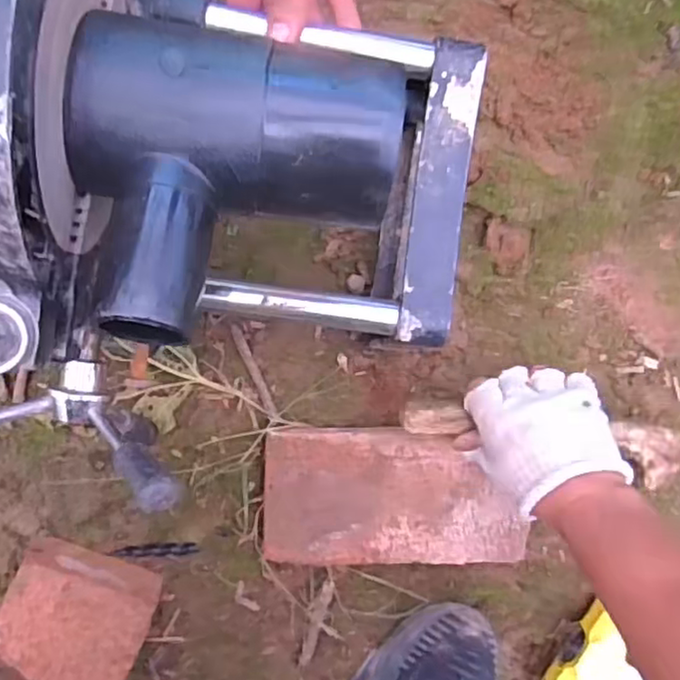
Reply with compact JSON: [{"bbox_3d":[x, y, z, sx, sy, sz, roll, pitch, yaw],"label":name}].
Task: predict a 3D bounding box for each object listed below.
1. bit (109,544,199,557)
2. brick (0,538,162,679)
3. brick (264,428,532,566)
[{"bbox_3d":[-0.163,0.186,0.581,0.071,0.013,0.013,4,91,-8],"label":"bit"},{"bbox_3d":[-0.219,0.232,0.547,0.113,0.066,0.105,23,88,-8],"label":"brick"},{"bbox_3d":[0.048,0.138,0.590,0.235,0.051,0.117,1,90,-11],"label":"brick"}]

